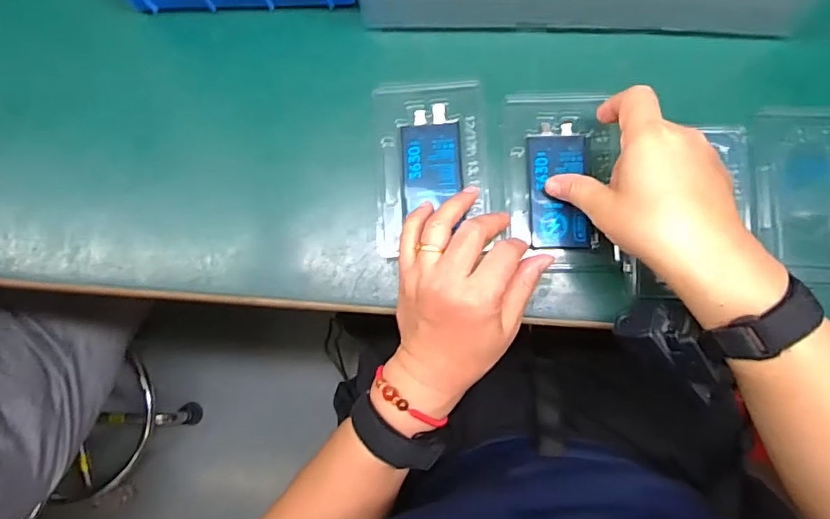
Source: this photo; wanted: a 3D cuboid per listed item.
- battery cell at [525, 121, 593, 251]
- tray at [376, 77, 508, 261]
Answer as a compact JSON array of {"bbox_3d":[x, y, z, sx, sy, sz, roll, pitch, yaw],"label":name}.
[{"bbox_3d":[0.106,-0.055,0.386,0.043,0.007,0.093,0,82,2],"label":"battery cell"},{"bbox_3d":[0.012,-0.071,0.391,0.081,0.007,0.127,-2,81,2],"label":"tray"}]

